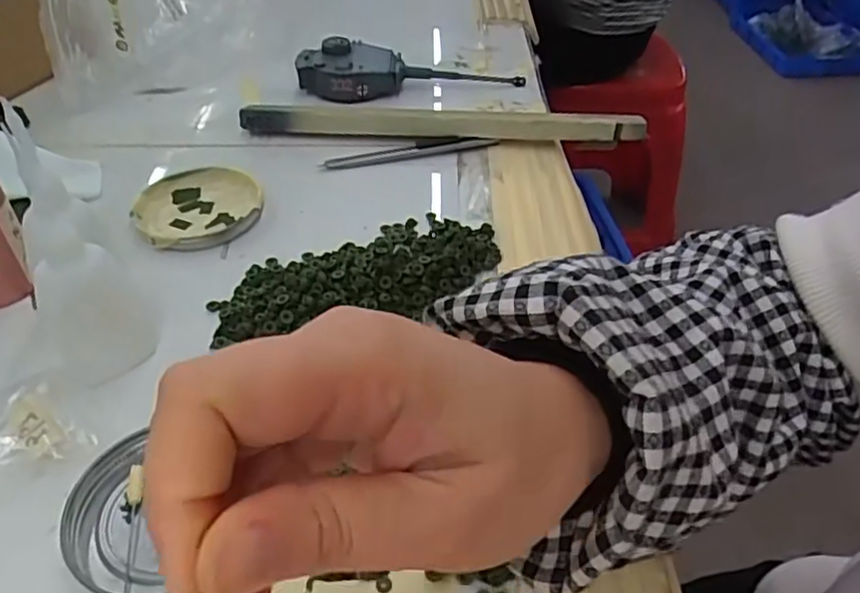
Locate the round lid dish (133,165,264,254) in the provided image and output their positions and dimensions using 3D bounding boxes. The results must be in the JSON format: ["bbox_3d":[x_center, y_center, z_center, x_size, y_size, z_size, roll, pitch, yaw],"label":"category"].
[{"bbox_3d":[-0.151,-0.060,0.430,0.076,0.009,0.082,0,42,0],"label":"round lid dish"}]

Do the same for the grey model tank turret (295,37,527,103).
[{"bbox_3d":[-0.015,-0.190,0.556,0.188,0.033,0.049,-2,42,-1],"label":"grey model tank turret"}]

